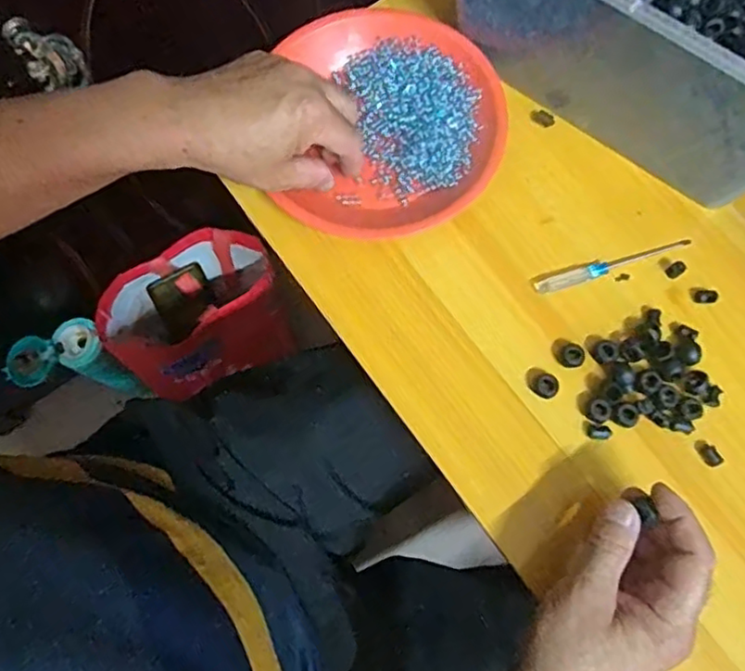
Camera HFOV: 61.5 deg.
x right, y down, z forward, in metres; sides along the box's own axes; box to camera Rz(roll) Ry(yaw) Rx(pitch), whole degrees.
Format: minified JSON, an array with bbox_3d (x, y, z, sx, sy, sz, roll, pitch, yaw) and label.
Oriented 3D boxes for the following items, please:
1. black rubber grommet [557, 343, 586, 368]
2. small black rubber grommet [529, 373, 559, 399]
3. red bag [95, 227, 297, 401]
[{"bbox_3d":[0.143,0.015,0.447,0.018,0.013,0.014,31,77,8],"label":"black rubber grommet"},{"bbox_3d":[0.124,0.035,0.446,0.018,0.012,0.018,0,75,0],"label":"small black rubber grommet"},{"bbox_3d":[-0.239,-0.033,0.818,0.217,0.117,0.157,-32,77,-8],"label":"red bag"}]

